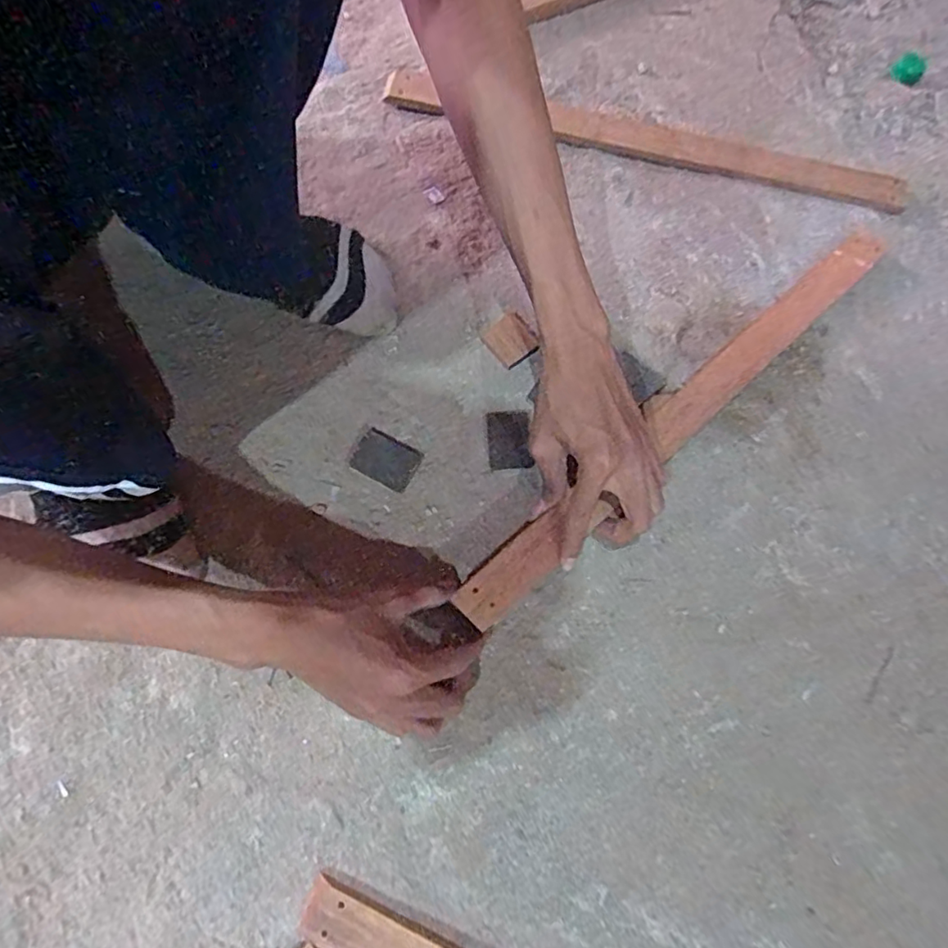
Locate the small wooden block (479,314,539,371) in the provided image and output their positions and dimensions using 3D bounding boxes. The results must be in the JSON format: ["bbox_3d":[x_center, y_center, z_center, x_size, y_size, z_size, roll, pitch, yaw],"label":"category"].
[{"bbox_3d":[0.031,-0.117,0.514,0.037,0.011,0.045,-32,77,-9],"label":"small wooden block"}]

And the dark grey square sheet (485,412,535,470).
[{"bbox_3d":[0.028,-0.029,0.490,0.034,0.004,0.051,-3,74,-2],"label":"dark grey square sheet"}]

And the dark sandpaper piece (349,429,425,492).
[{"bbox_3d":[-0.072,-0.012,0.480,0.051,0.004,0.038,27,75,7],"label":"dark sandpaper piece"}]

